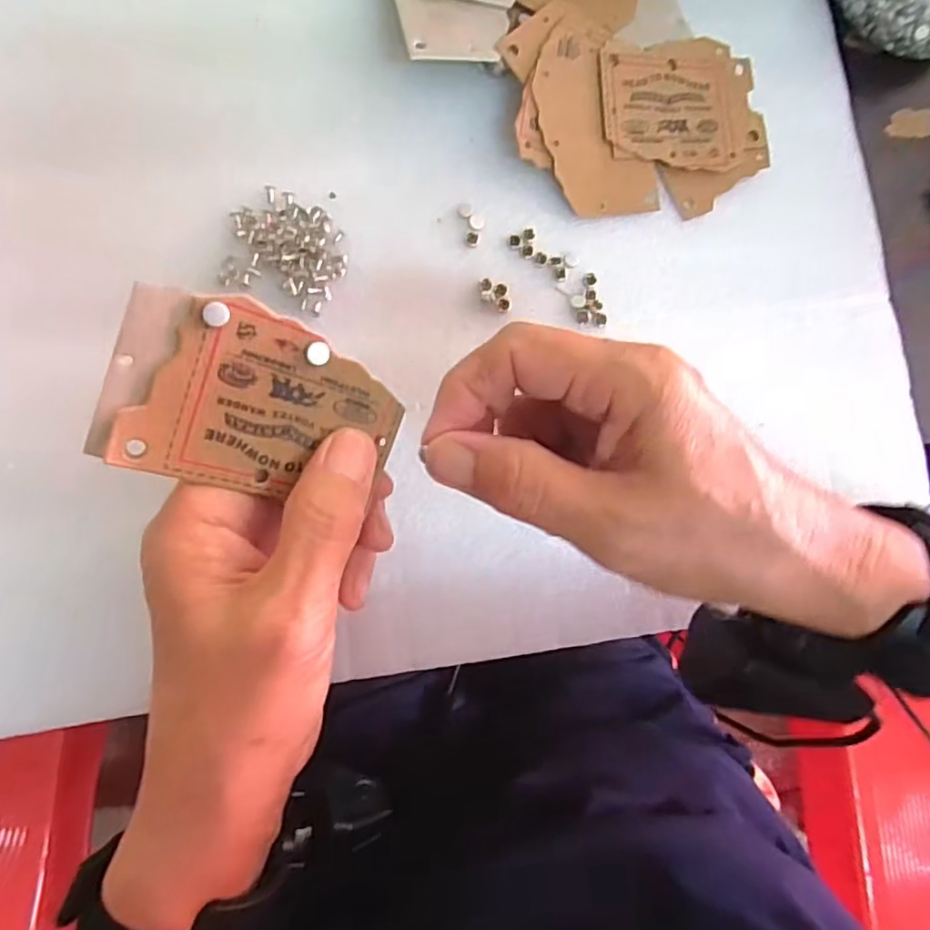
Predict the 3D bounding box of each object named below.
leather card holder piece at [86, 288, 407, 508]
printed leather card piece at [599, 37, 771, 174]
[{"bbox_3d":[-0.061,-0.017,0.189,0.082,0.005,0.053,17,98,-26],"label":"leather card holder piece"},{"bbox_3d":[0.104,-0.172,0.298,0.081,0.004,0.063,-5,88,-12],"label":"printed leather card piece"}]

